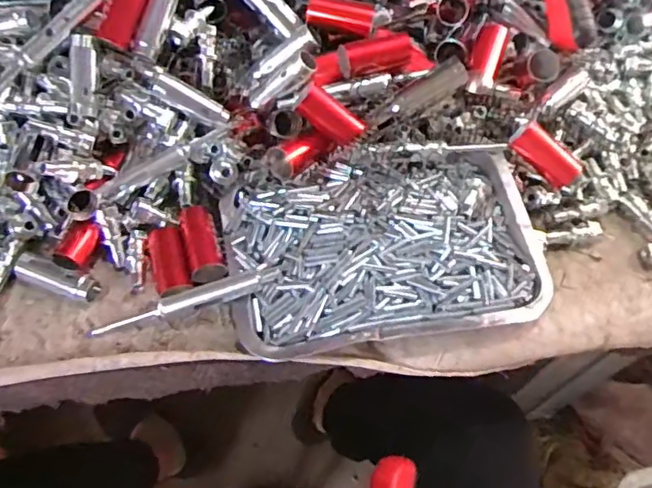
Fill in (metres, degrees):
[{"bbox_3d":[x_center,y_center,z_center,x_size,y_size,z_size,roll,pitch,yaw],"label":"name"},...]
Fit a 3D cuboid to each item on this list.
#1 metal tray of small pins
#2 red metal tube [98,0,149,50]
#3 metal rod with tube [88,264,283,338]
[{"bbox_3d":[0.050,-0.001,0.482,0.251,0.034,0.159,-8,61,-7],"label":"metal tray of small pins"},{"bbox_3d":[-0.173,-0.205,0.501,0.026,0.021,0.073,17,84,8],"label":"red metal tube"},{"bbox_3d":[-0.113,0.045,0.467,0.157,0.018,0.018,-18,61,4],"label":"metal rod with tube"}]

